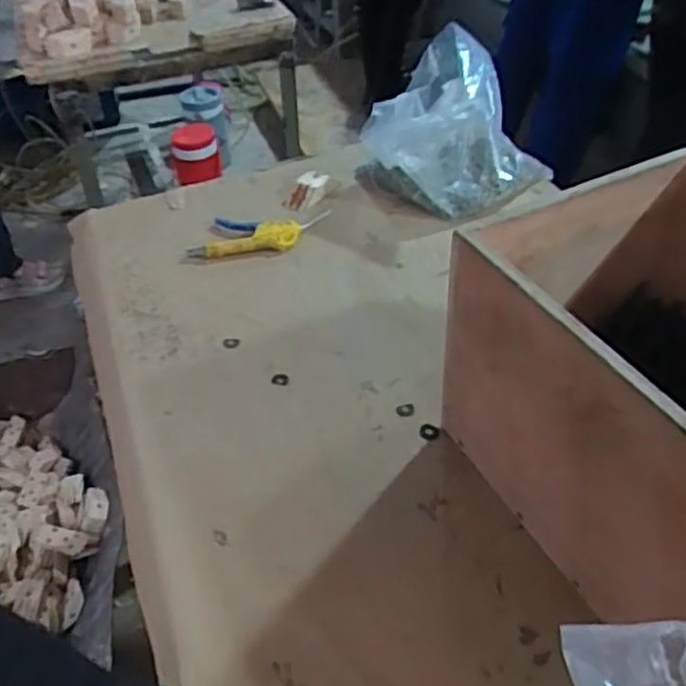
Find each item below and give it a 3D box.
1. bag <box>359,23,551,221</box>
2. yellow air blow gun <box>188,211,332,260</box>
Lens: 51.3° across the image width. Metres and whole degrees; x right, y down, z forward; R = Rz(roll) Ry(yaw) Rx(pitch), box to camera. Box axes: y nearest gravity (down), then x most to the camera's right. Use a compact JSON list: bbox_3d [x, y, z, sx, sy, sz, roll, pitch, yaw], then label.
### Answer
[{"bbox_3d":[0.157,-0.311,1.026,0.222,0.196,0.190,-24,46,-22],"label":"bag"},{"bbox_3d":[-0.112,-0.149,0.951,0.182,0.027,0.068,-7,42,-4],"label":"yellow air blow gun"}]

